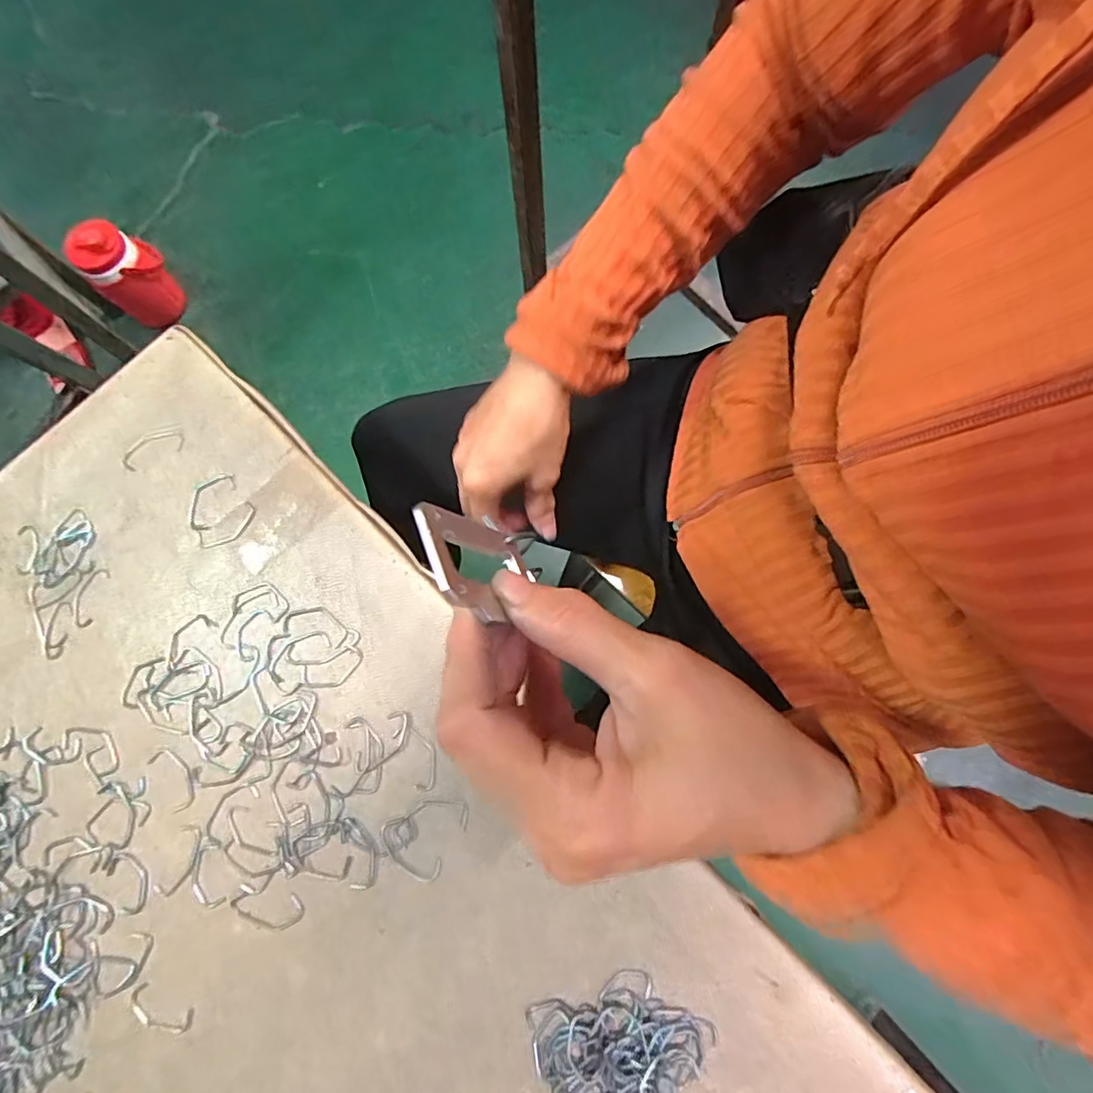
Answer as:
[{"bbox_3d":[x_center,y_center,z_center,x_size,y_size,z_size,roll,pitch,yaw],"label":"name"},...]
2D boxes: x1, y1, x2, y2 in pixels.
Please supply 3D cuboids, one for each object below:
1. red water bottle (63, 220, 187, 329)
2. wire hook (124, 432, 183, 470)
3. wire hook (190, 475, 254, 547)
[{"bbox_3d":[-0.866,-0.564,1.177,0.110,0.219,0.143,39,82,8],"label":"red water bottle"},{"bbox_3d":[-0.264,-0.066,0.372,0.042,0.004,0.018,-26,79,-4],"label":"wire hook"},{"bbox_3d":[-0.214,-0.022,0.360,0.042,0.004,0.044,-40,80,-6],"label":"wire hook"}]

